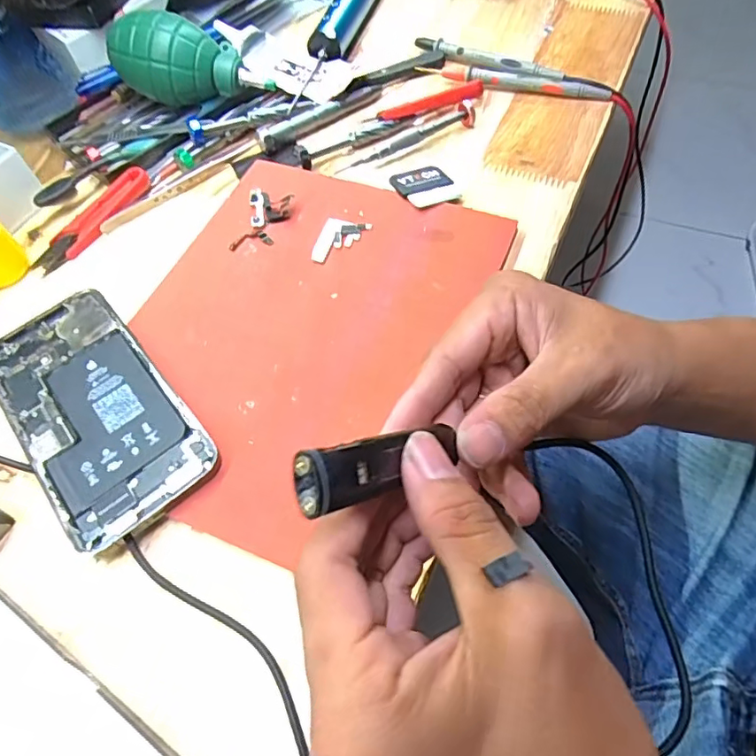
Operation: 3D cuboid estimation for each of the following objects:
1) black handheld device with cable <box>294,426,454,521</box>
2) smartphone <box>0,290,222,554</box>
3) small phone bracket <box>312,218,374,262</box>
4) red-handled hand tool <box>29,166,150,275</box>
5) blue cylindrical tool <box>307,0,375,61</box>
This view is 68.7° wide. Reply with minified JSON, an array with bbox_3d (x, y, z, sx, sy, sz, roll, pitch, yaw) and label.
[{"bbox_3d":[0.001,0.025,0.165,0.061,0.012,0.014,-10,50,-49],"label":"black handheld device with cable"},{"bbox_3d":[-0.154,0.013,0.297,0.078,0.004,0.157,-36,64,-18],"label":"smartphone"},{"bbox_3d":[-0.025,-0.087,0.350,0.029,0.004,0.039,18,62,13],"label":"small phone bracket"},{"bbox_3d":[-0.198,-0.111,0.385,0.028,0.016,0.098,29,65,18],"label":"red-handled hand tool"},{"bbox_3d":[-0.024,-0.330,0.486,0.032,0.033,0.149,14,61,11],"label":"blue cylindrical tool"}]

